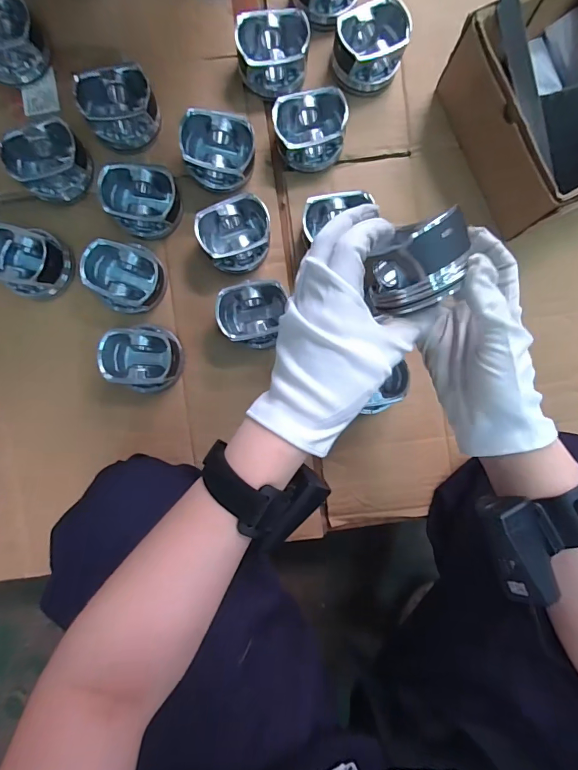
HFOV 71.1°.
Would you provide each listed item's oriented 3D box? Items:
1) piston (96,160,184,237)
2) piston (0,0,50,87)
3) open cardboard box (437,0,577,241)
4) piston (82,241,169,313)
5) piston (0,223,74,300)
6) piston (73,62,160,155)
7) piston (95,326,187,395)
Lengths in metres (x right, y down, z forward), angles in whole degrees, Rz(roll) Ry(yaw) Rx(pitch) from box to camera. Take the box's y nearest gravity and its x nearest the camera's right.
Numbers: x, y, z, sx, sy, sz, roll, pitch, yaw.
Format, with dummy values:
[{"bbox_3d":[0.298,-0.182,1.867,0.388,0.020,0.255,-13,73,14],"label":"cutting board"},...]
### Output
[{"bbox_3d":[-0.158,-0.199,0.437,0.079,0.052,0.068,21,90,0],"label":"piston"},{"bbox_3d":[-0.306,-0.373,0.440,0.077,0.047,0.059,-25,90,0],"label":"piston"},{"bbox_3d":[0.269,-0.280,0.413,0.148,0.098,0.194,-24,90,0],"label":"open cardboard box"},{"bbox_3d":[-0.174,-0.116,0.436,0.074,0.055,0.068,0,90,0],"label":"piston"},{"bbox_3d":[-0.285,-0.136,0.441,0.077,0.047,0.073,25,90,0],"label":"piston"},{"bbox_3d":[-0.179,-0.296,0.436,0.076,0.054,0.062,-21,90,0],"label":"piston"},{"bbox_3d":[-0.158,-0.029,0.440,0.075,0.051,0.071,0,90,0],"label":"piston"}]

